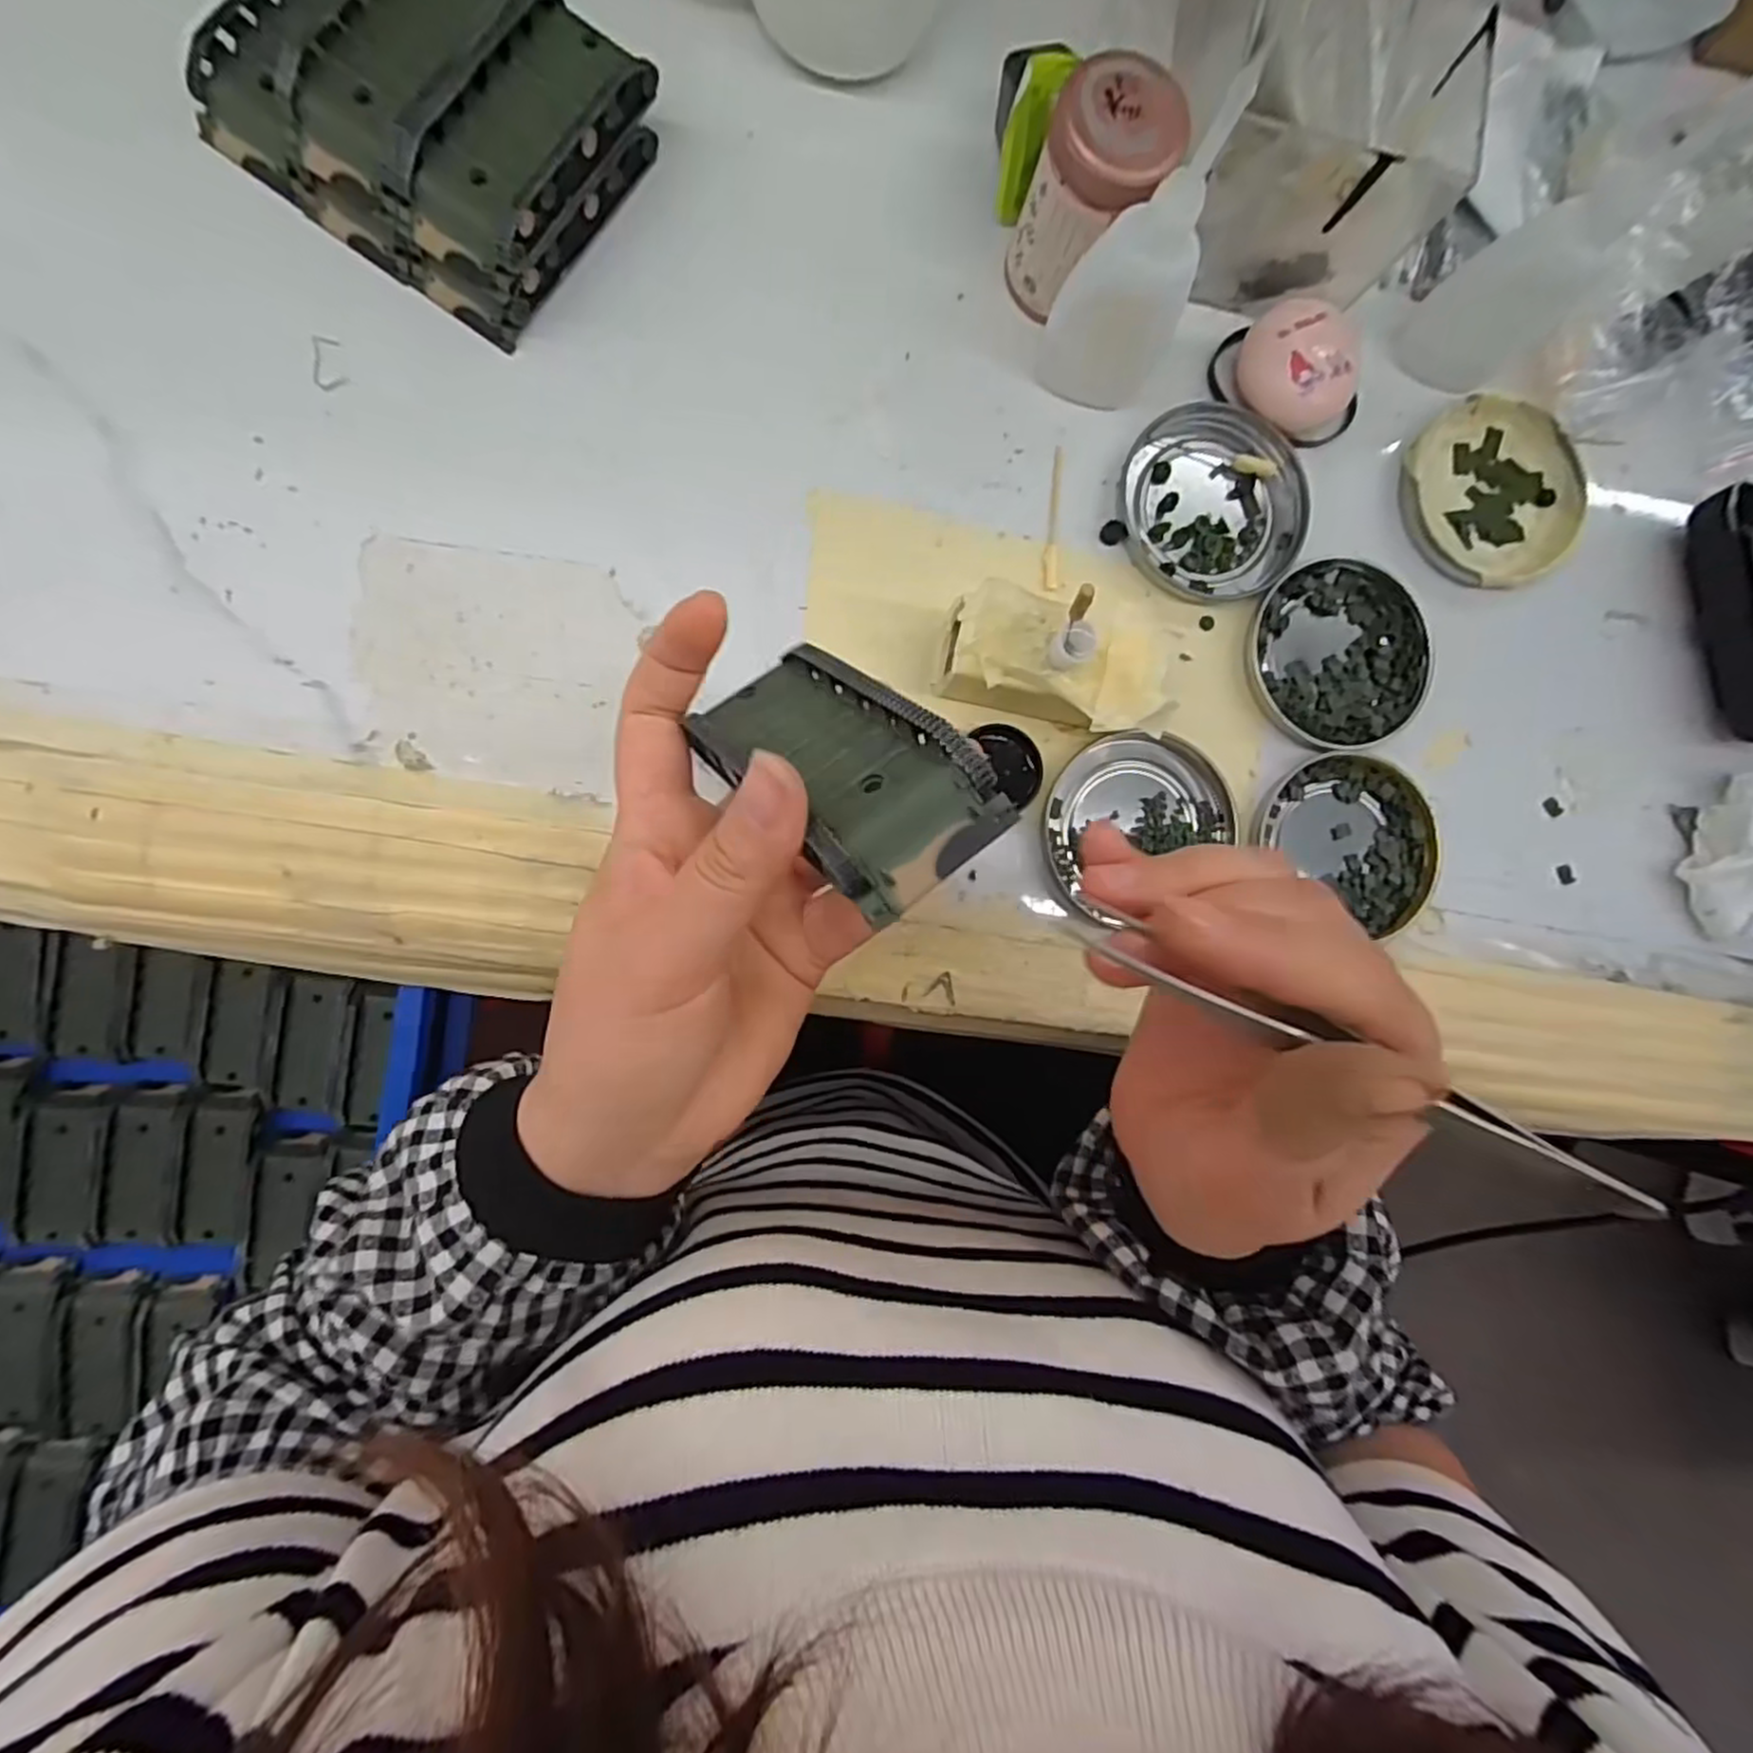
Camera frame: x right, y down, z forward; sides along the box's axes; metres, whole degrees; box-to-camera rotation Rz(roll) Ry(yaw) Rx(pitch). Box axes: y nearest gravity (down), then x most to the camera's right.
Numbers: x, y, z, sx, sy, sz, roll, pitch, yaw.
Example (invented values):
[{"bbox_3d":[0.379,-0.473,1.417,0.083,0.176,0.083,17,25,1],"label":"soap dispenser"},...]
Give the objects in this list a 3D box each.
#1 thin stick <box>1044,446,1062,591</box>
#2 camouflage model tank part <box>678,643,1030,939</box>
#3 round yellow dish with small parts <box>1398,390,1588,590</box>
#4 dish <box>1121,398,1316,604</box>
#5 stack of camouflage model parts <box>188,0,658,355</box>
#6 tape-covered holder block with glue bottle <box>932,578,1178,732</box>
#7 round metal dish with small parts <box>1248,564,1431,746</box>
[{"bbox_3d":[0.072,-0.146,0.303,0.006,0.004,0.060,4,89,-6],"label":"thin stick"},{"bbox_3d":[-0.012,-0.031,0.190,0.044,0.095,0.020,-41,138,-5],"label":"camouflage model tank part"},{"bbox_3d":[0.266,-0.166,0.319,0.075,0.009,0.079,0,89,-6],"label":"round yellow dish with small parts"},{"bbox_3d":[0.140,-0.156,0.308,0.075,0.008,0.078,0,89,-6],"label":"dish"},{"bbox_3d":[-0.163,-0.276,0.261,0.133,0.037,0.101,33,86,-5],"label":"stack of camouflage model parts"},{"bbox_3d":[0.067,-0.078,0.280,0.086,0.047,0.046,8,89,-6],"label":"tape-covered holder block with glue bottle"},{"bbox_3d":[0.195,-0.093,0.312,0.073,0.008,0.076,0,89,-6],"label":"round metal dish with small parts"}]

